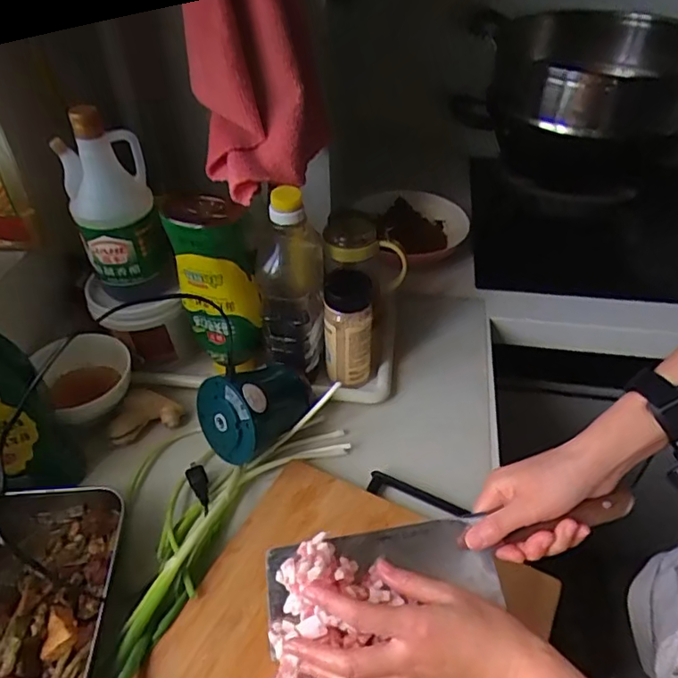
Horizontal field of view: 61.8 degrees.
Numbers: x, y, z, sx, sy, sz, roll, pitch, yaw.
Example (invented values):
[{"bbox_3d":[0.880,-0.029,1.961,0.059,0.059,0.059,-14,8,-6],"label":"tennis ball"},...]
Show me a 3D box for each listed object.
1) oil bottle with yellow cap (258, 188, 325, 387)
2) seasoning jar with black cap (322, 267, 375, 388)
[{"bbox_3d":[-0.056,-0.062,0.683,0.080,0.223,0.091,-3,42,-1],"label":"oil bottle with yellow cap"},{"bbox_3d":[0.014,-0.009,0.697,0.058,0.160,0.047,-28,48,-26],"label":"seasoning jar with black cap"}]

